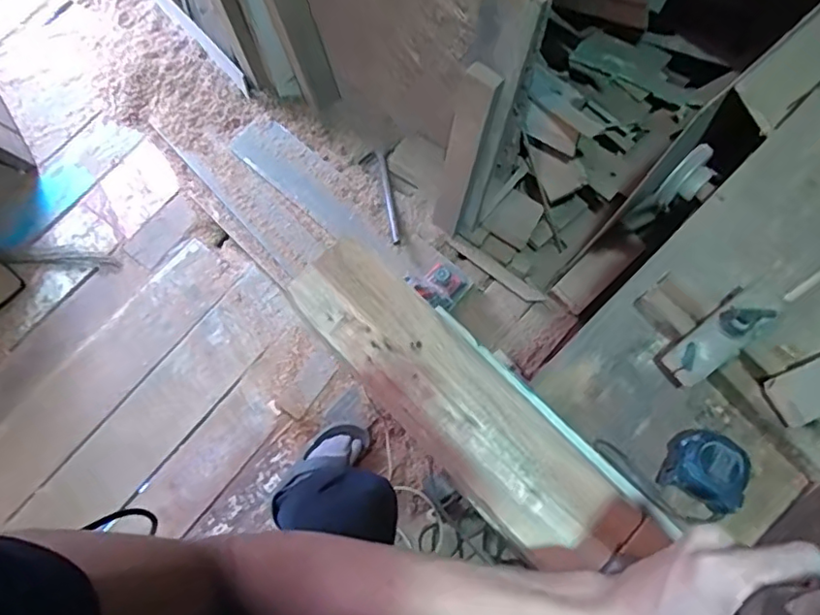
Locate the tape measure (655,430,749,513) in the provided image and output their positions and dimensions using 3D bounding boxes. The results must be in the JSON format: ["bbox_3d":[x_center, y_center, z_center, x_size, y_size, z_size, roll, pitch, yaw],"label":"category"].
[{"bbox_3d":[0.287,0.156,0.559,0.064,0.038,0.066,27,72,11],"label":"tape measure"}]

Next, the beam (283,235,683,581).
[{"bbox_3d":[0.188,0.222,0.452,0.099,0.033,0.775,-43,74,-14],"label":"beam"}]

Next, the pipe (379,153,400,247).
[{"bbox_3d":[-0.056,-0.283,1.481,0.019,0.015,0.264,-9,70,-3],"label":"pipe"}]

